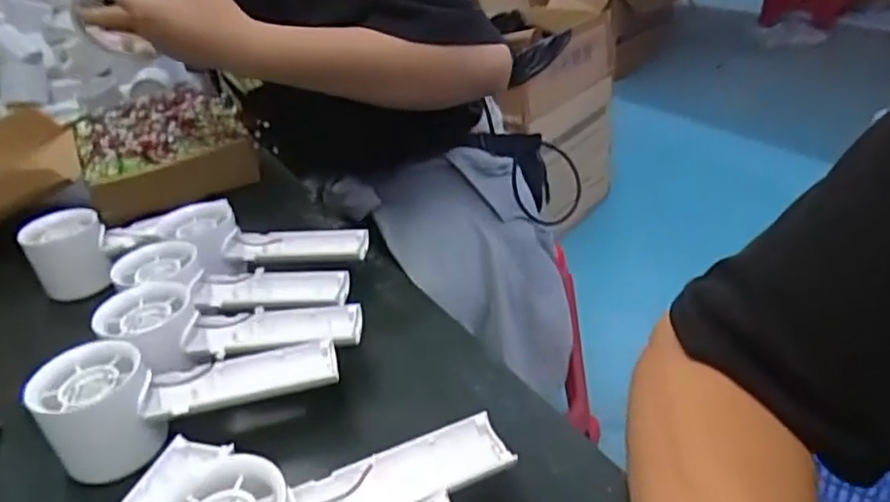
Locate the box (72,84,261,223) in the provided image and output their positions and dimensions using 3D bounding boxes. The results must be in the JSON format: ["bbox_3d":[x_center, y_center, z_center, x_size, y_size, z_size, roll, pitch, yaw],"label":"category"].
[{"bbox_3d":[-0.304,-0.114,0.703,0.166,0.071,0.188,-18,33,-17],"label":"box"}]

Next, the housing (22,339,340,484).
[{"bbox_3d":[-0.143,0.075,0.373,0.157,0.053,0.060,-16,32,-16],"label":"housing"}]

